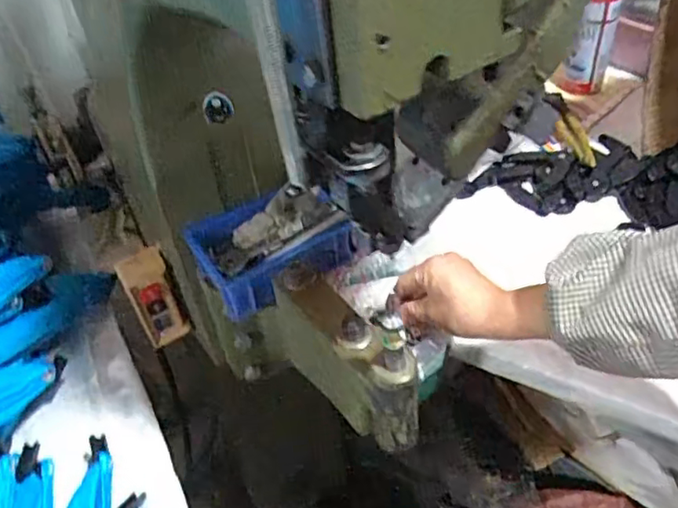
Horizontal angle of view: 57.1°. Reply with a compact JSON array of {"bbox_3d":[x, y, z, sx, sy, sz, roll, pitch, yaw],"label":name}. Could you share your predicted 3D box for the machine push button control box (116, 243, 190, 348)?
[{"bbox_3d":[-0.203,0.050,0.687,0.047,0.122,0.027,-26,47,-18],"label":"machine push button control box"}]

